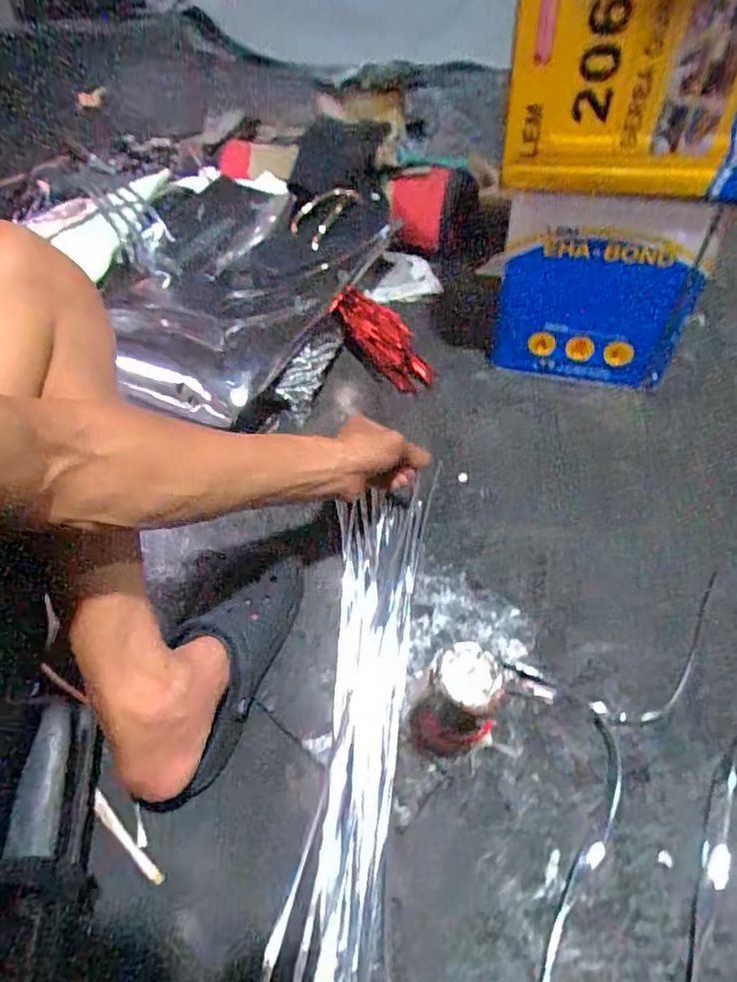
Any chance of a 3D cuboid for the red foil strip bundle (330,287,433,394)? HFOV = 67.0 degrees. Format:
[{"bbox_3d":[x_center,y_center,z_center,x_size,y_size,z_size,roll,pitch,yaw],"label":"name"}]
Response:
[{"bbox_3d":[0.024,-0.219,0.806,0.074,0.049,0.176,-40,87,-25],"label":"red foil strip bundle"}]

